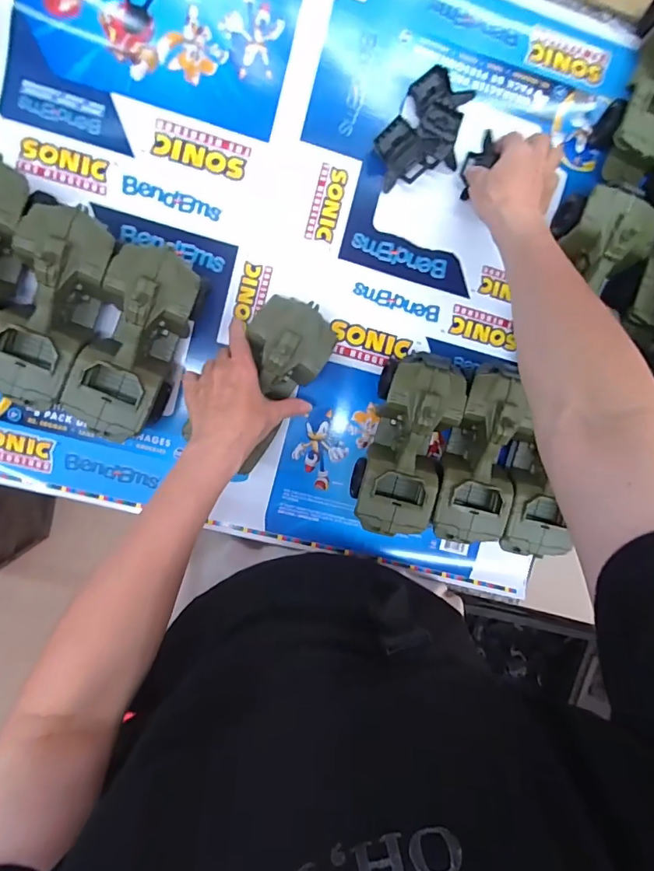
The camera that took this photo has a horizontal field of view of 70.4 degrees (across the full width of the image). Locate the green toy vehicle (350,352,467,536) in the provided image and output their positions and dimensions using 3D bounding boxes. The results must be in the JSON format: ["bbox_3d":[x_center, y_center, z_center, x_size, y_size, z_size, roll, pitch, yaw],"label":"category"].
[{"bbox_3d":[0.084,0.008,0.494,0.081,0.079,0.185,14,97,-7],"label":"green toy vehicle"}]

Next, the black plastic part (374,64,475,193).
[{"bbox_3d":[0.101,-0.318,0.476,0.107,0.027,0.088,-18,99,-2],"label":"black plastic part"}]

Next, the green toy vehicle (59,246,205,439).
[{"bbox_3d":[-0.188,-0.088,0.457,0.083,0.078,0.191,24,95,-8],"label":"green toy vehicle"}]

